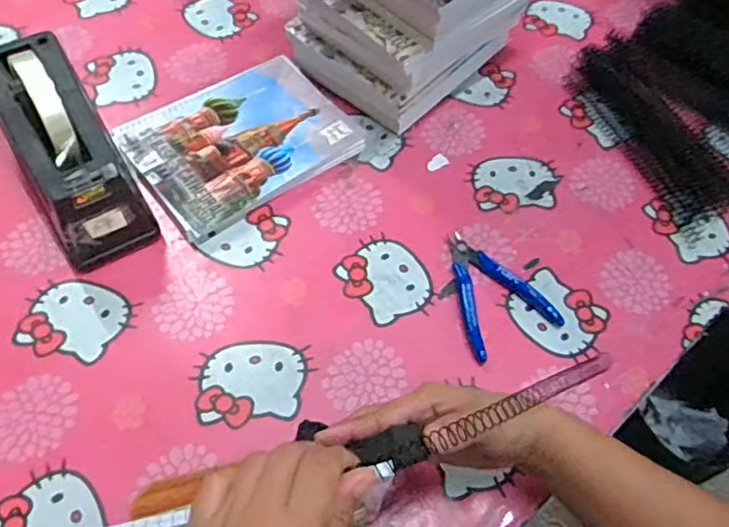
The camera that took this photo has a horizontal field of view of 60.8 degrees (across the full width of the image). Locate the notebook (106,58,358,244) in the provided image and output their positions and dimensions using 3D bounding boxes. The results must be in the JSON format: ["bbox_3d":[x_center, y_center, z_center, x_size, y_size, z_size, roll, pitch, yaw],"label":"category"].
[{"bbox_3d":[-0.119,-0.123,0.618,0.208,0.022,0.155,-33,66,-21],"label":"notebook"}]

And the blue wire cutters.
[{"bbox_3d":[0.110,0.020,0.552,0.087,0.014,0.116,-21,62,-16],"label":"blue wire cutters"}]

